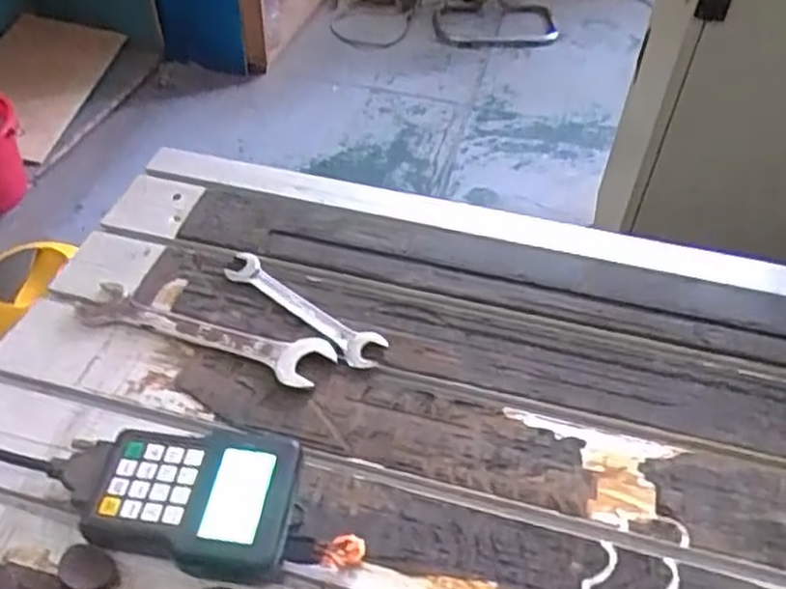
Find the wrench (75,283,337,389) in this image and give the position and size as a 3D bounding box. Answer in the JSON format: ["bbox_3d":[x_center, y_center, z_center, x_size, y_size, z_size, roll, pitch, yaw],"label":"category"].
[{"bbox_3d":[-0.180,0.032,0.694,0.250,0.010,0.054,16,49,13],"label":"wrench"}]

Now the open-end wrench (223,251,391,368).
[{"bbox_3d":[-0.088,0.011,0.717,0.188,0.006,0.036,30,53,24],"label":"open-end wrench"}]

